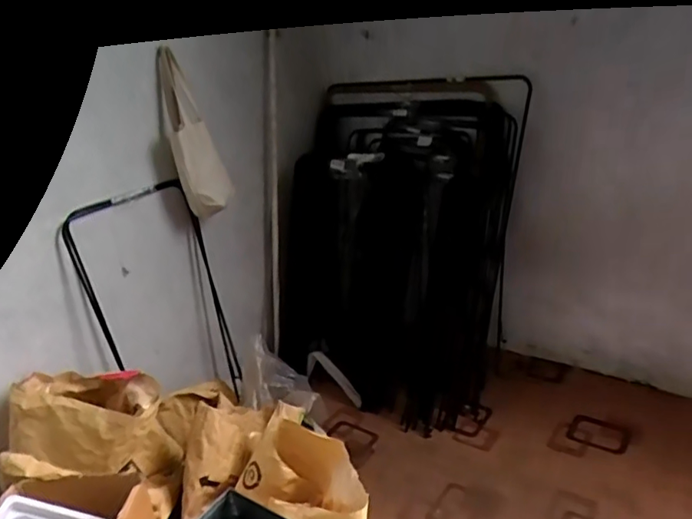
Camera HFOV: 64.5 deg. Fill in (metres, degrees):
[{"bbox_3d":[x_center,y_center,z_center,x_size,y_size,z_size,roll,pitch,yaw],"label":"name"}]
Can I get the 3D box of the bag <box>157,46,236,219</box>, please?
[{"bbox_3d":[-0.490,-0.396,1.744,0.084,0.524,0.172,8,36,36],"label":"bag"}]

